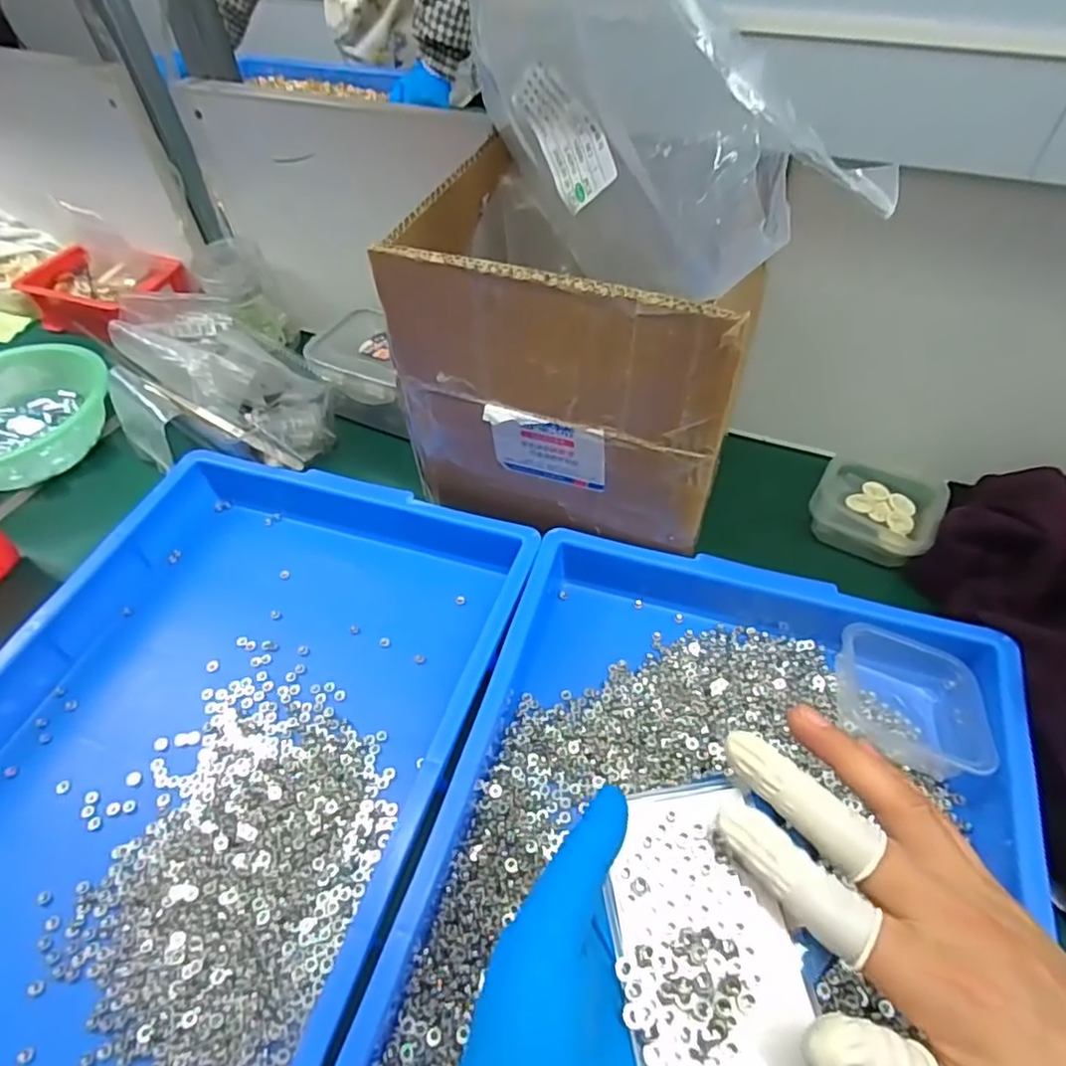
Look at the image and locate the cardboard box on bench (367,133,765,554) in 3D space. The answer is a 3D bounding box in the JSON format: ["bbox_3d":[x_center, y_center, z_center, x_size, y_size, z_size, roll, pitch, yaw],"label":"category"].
[{"bbox_3d":[0.035,-0.121,0.427,0.202,0.184,0.154,16,53,14],"label":"cardboard box on bench"}]

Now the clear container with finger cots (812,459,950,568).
[{"bbox_3d":[0.256,-0.022,0.486,0.084,0.032,0.084,26,56,21],"label":"clear container with finger cots"}]

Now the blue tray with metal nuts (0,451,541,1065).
[{"bbox_3d":[-0.194,0.133,0.363,0.290,0.045,0.419,14,55,12],"label":"blue tray with metal nuts"}]

